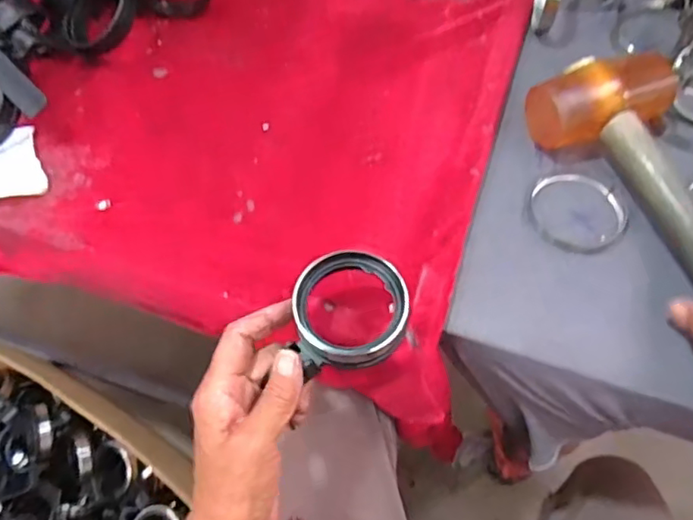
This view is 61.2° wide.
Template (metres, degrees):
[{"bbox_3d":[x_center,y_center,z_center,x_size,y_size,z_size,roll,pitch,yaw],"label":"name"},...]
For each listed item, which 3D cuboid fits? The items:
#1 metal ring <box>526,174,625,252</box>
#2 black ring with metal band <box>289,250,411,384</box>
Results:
[{"bbox_3d":[0.179,-0.038,0.454,0.071,0.011,0.068,0,62,0],"label":"metal ring"},{"bbox_3d":[0.003,0.032,0.368,0.073,0.019,0.075,-16,87,-4],"label":"black ring with metal band"}]

